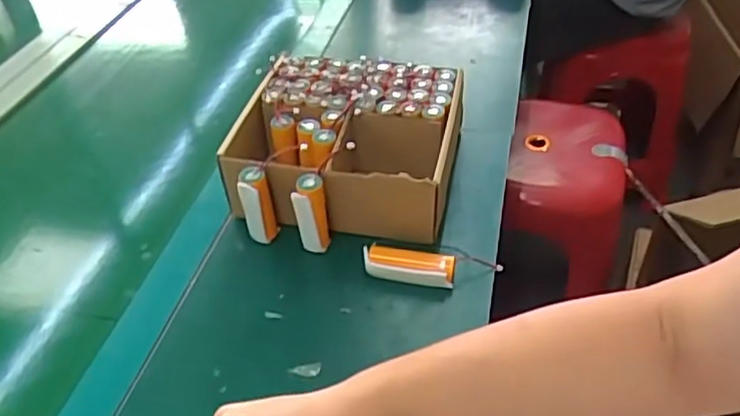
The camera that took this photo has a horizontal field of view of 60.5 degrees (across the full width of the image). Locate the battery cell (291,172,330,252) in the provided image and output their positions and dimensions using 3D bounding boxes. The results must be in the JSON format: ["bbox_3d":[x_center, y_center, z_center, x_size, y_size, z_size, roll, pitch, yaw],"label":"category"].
[{"bbox_3d":[-0.049,0.008,0.529,0.026,0.075,0.021,-9,43,-6],"label":"battery cell"}]

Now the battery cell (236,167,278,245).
[{"bbox_3d":[-0.094,0.002,0.537,0.024,0.072,0.023,-16,44,-13],"label":"battery cell"}]

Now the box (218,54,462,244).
[{"bbox_3d":[-0.018,-0.063,0.601,0.192,0.074,0.180,8,44,13],"label":"box"}]

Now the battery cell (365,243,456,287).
[{"bbox_3d":[0.032,0.046,0.519,0.073,0.020,0.022,7,43,12],"label":"battery cell"}]

